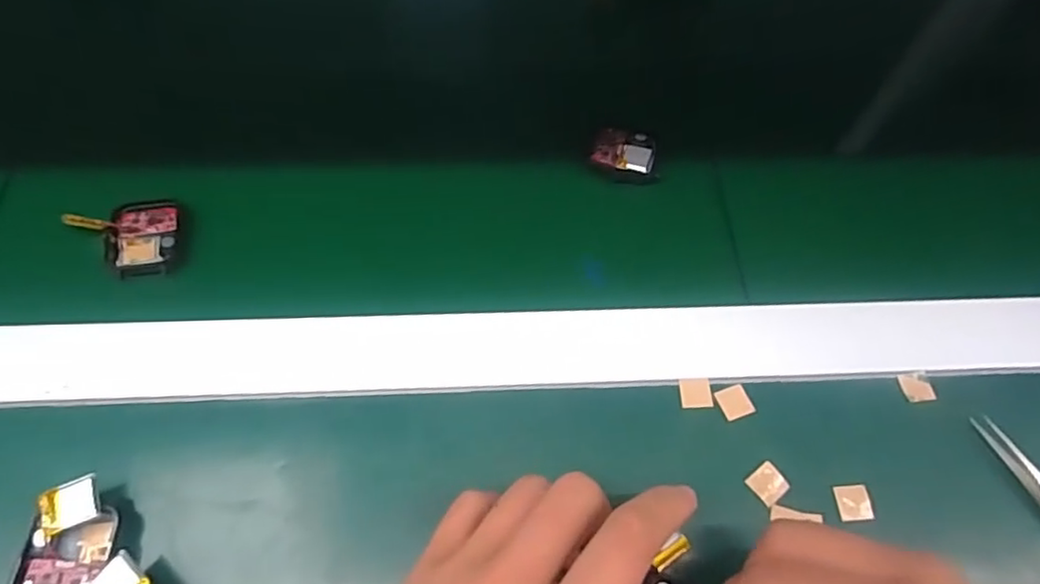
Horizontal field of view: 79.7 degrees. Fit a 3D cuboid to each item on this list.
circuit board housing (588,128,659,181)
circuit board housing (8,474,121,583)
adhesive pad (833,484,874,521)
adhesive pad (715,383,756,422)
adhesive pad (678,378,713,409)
[{"bbox_3d":[0.062,-0.083,0.372,0.040,0.005,0.034,6,64,1],"label":"circuit board housing"},{"bbox_3d":[-0.187,0.105,0.257,0.039,0.016,0.051,4,63,0],"label":"circuit board housing"},{"bbox_3d":[0.155,0.097,0.289,0.015,0.004,0.015,-1,55,0],"label":"adhesive pad"},{"bbox_3d":[0.106,0.055,0.307,0.016,0.004,0.015,-19,66,-11],"label":"adhesive pad"},{"bbox_3d":[0.087,0.050,0.307,0.015,0.004,0.015,-1,64,-2],"label":"adhesive pad"}]

